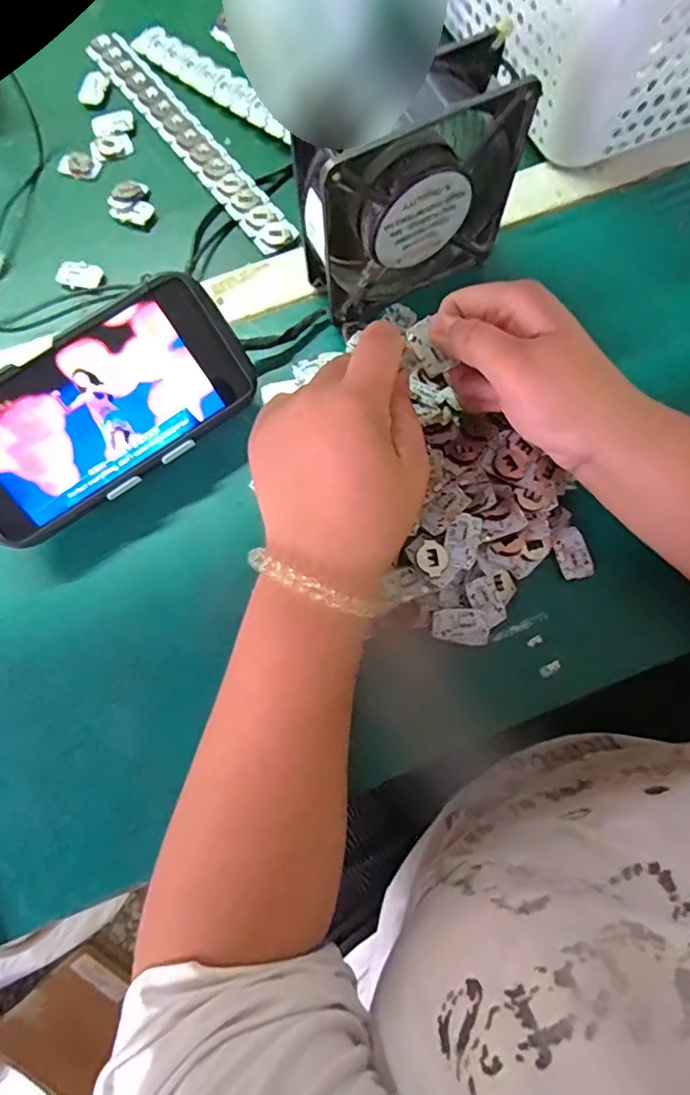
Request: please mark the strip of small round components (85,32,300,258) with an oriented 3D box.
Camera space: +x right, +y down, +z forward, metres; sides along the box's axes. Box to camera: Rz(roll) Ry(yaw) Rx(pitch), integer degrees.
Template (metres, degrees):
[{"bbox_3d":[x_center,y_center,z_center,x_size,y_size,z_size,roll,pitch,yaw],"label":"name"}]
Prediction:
[{"bbox_3d":[-0.118,-0.308,0.416,0.030,0.005,0.252,-37,78,-8],"label":"strip of small round components"}]

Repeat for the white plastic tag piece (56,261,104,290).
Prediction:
[{"bbox_3d":[-0.184,-0.190,0.391,0.030,0.007,0.019,15,76,5],"label":"white plastic tag piece"}]

